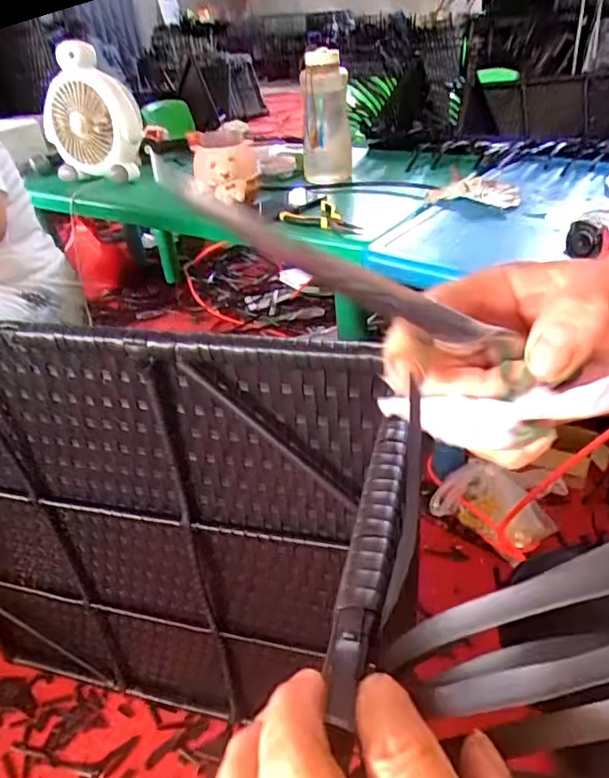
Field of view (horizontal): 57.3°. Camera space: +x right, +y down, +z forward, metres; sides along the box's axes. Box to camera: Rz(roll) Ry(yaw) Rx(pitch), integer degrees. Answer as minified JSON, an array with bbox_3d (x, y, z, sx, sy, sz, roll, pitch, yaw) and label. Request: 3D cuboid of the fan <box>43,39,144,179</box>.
[{"bbox_3d":[-0.538,-0.690,1.383,0.247,0.273,0.098,12,42,26],"label":"fan"}]

